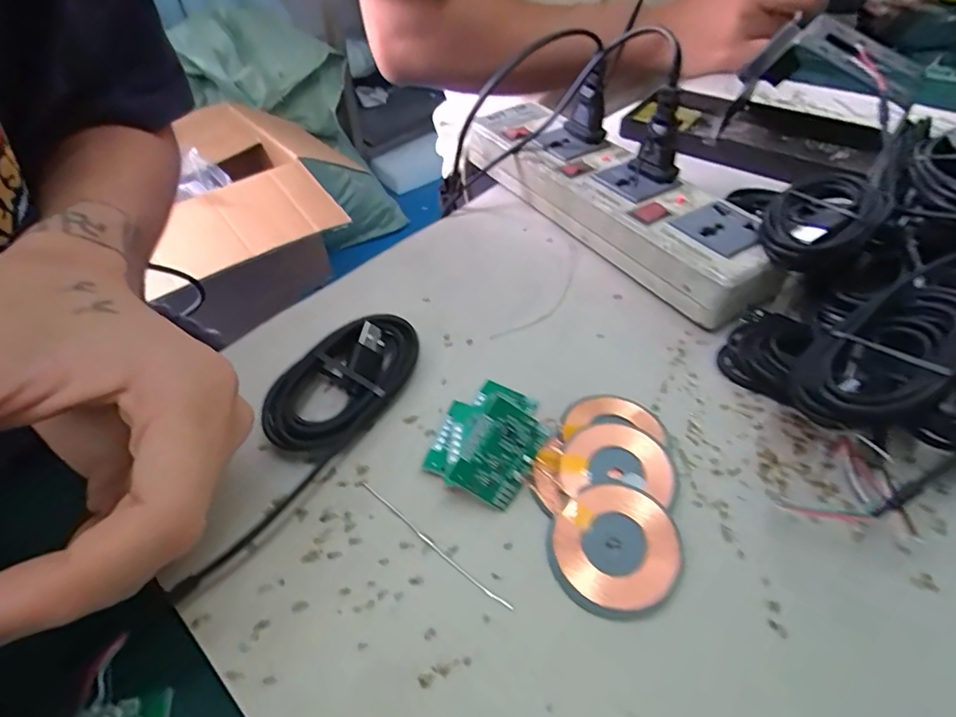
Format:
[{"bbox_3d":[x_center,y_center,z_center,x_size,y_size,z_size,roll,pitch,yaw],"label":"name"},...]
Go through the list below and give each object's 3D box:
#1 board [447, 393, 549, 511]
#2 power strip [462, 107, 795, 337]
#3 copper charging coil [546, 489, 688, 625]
[{"bbox_3d":[0.008,0.034,0.177,0.024,0.004,0.034,34,84,-7],"label":"board"},{"bbox_3d":[0.071,-0.093,0.287,0.050,0.032,0.206,-28,53,-20],"label":"power strip"},{"bbox_3d":[0.044,0.062,0.162,0.040,0.009,0.039,-1,49,1],"label":"copper charging coil"}]

